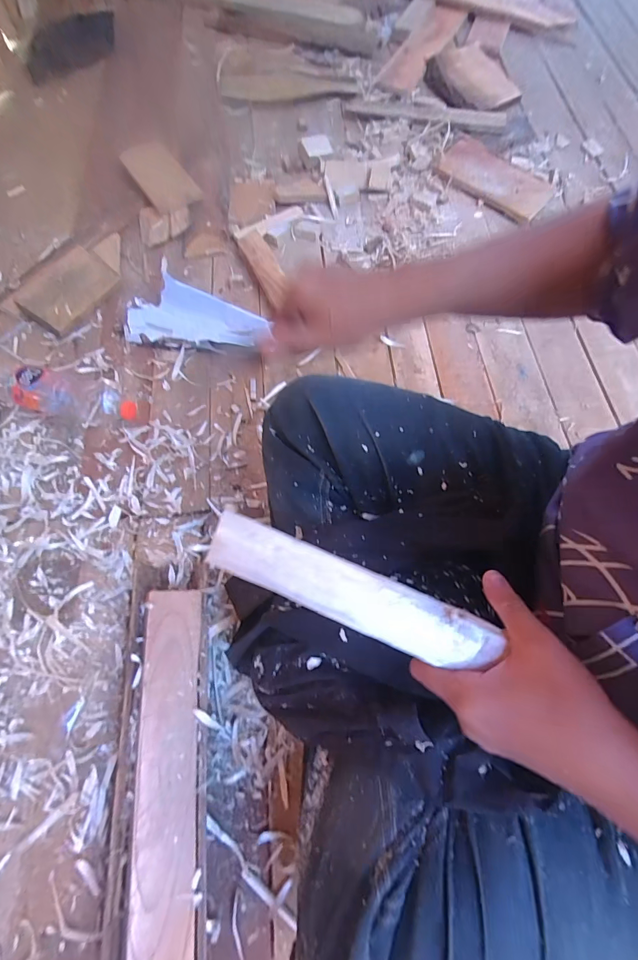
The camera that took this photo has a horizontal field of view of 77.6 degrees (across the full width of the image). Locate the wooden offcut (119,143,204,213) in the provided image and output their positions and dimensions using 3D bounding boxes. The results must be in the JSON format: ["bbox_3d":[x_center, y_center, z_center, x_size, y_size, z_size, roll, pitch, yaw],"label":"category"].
[{"bbox_3d":[-0.319,-0.608,0.789,0.090,0.023,0.181,-35,79,-15],"label":"wooden offcut"}]

